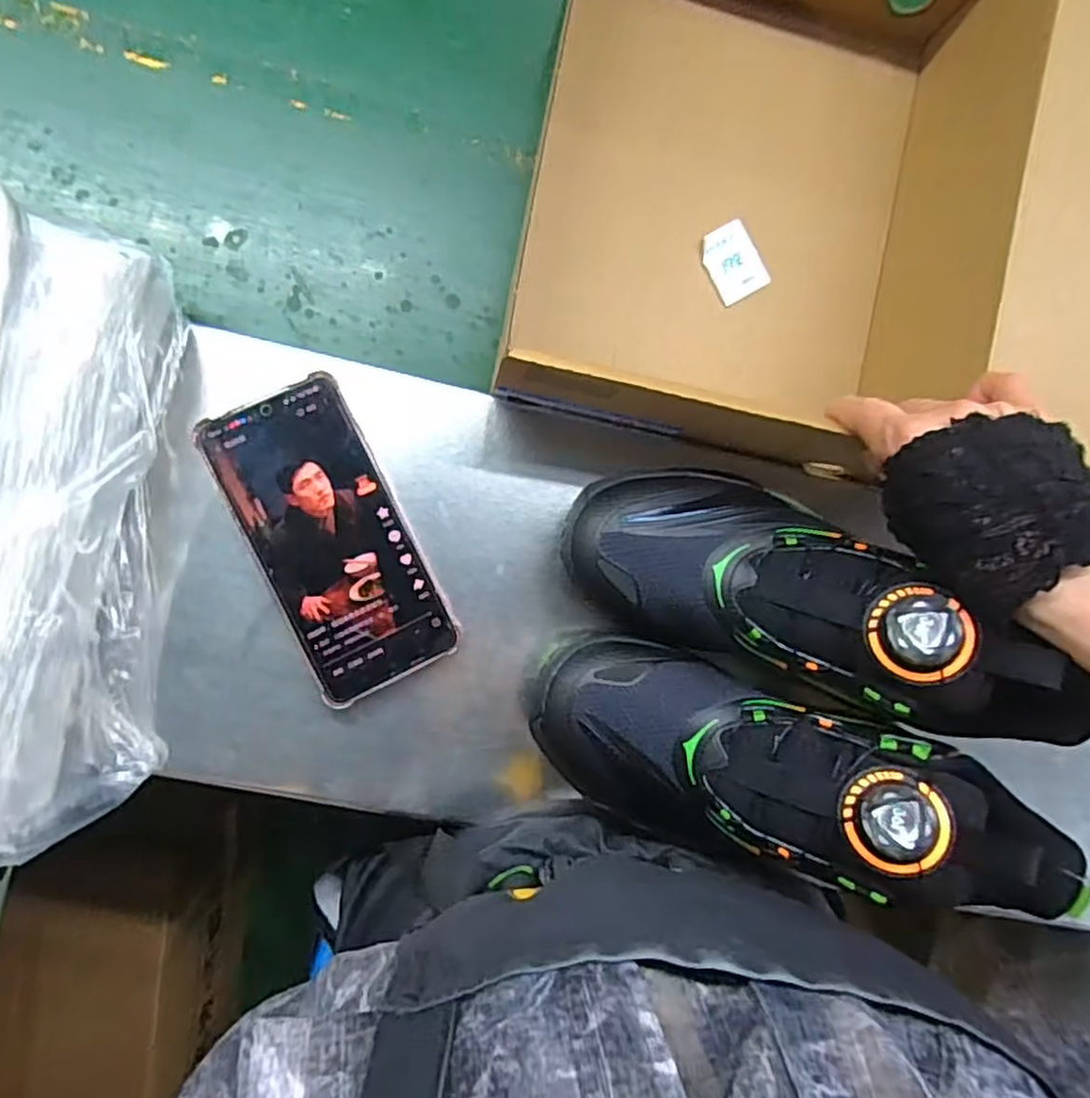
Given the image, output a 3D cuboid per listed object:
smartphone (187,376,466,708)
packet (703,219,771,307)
[{"bbox_3d":[-0.113,-0.005,0.374,0.076,0.016,0.162,-27,91,-7],"label":"smartphone"},{"bbox_3d":[0.120,-0.182,0.443,0.036,0.004,0.045,-30,91,-7],"label":"packet"}]

